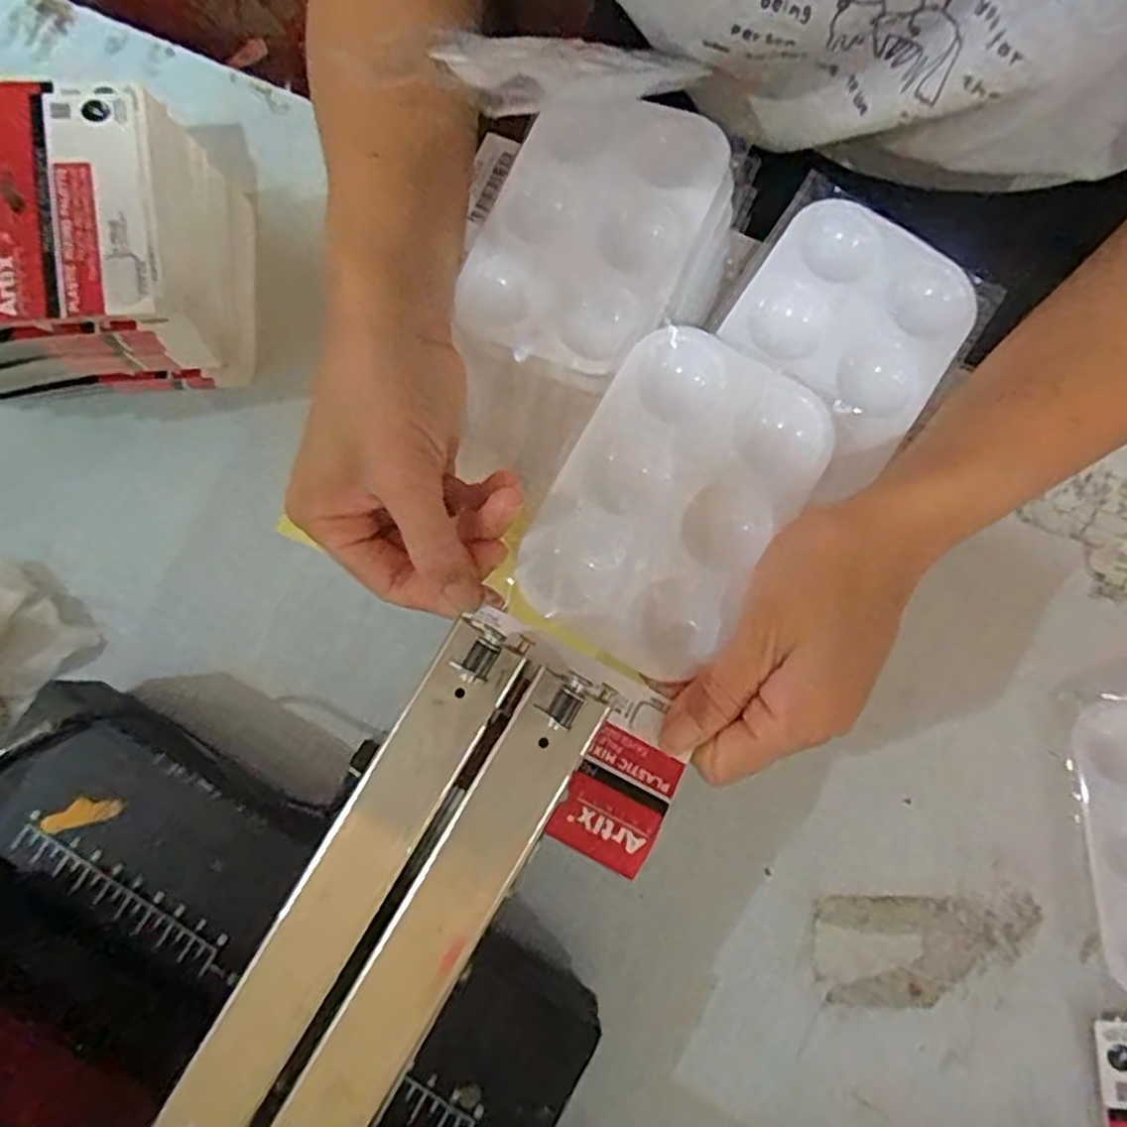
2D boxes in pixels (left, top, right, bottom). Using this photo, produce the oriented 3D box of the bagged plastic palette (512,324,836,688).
[{"bbox_3d":[0.041,-0.026,0.272,0.081,0.018,0.121,31,78,7],"label":"bagged plastic palette"}]

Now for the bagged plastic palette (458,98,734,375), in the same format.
[{"bbox_3d":[0.010,-0.138,0.297,0.081,0.014,0.120,24,81,5],"label":"bagged plastic palette"}]

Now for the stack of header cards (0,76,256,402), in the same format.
[{"bbox_3d":[-0.221,-0.131,0.334,0.144,0.103,0.109,-12,79,-1],"label":"stack of header cards"}]

